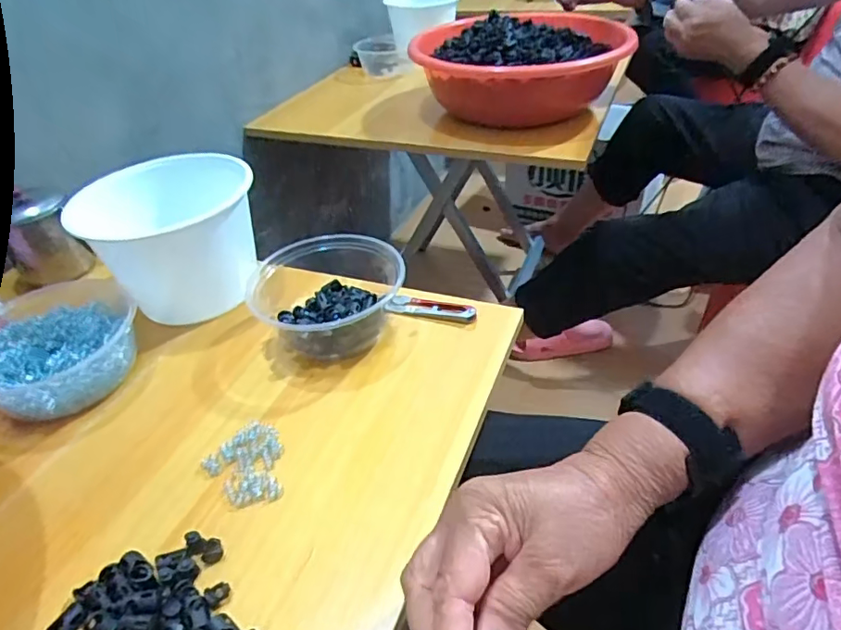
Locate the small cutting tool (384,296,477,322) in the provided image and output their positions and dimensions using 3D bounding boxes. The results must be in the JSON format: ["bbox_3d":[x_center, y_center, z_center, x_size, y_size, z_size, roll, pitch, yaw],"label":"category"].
[{"bbox_3d":[0.010,-0.008,0.508,0.086,0.008,0.022,6,42,15],"label":"small cutting tool"}]

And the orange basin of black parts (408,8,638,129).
[{"bbox_3d":[0.161,-0.399,0.872,0.327,0.124,0.314,6,42,14],"label":"orange basin of black parts"}]

